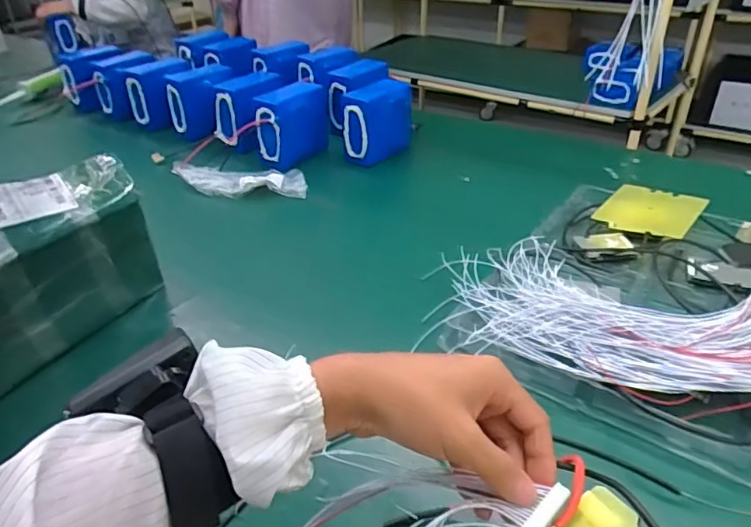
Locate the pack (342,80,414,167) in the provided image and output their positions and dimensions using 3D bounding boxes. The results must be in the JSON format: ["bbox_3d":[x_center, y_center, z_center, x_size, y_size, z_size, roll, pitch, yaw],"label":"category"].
[{"bbox_3d":[0.006,-0.288,1.120,0.071,0.140,0.145,24,42,34],"label":"pack"}]

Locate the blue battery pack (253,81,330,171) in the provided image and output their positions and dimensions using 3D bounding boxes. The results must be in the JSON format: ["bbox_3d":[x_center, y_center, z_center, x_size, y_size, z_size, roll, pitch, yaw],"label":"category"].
[{"bbox_3d":[-0.170,-0.290,1.156,0.065,0.144,0.178,19,39,28],"label":"blue battery pack"}]

